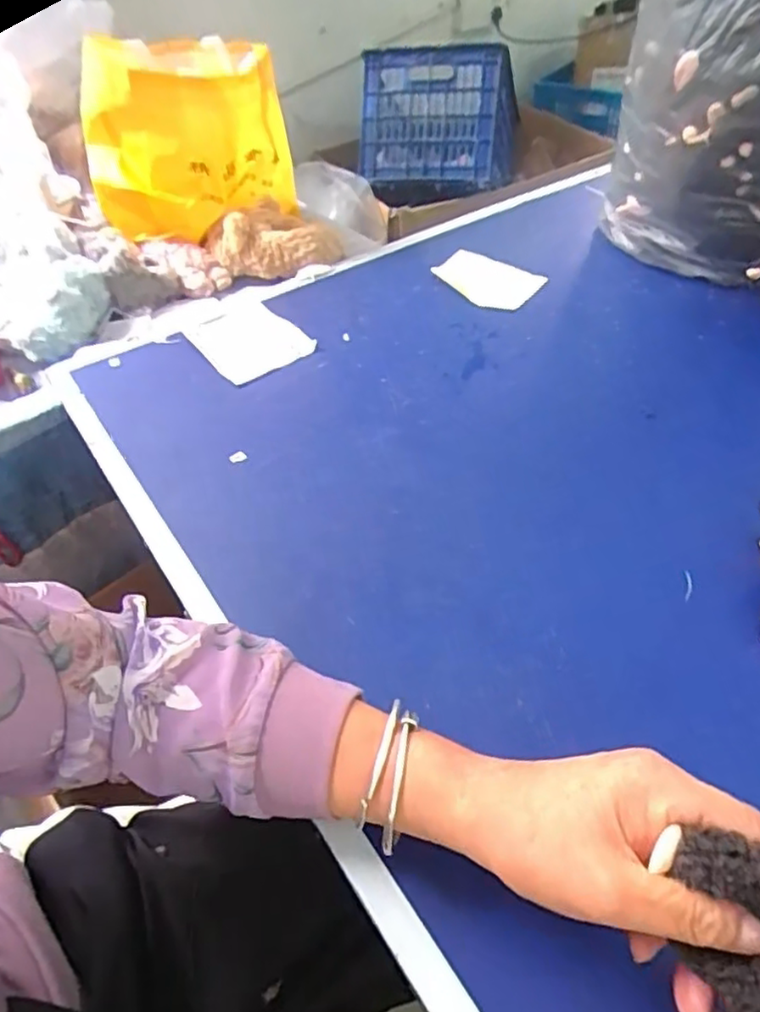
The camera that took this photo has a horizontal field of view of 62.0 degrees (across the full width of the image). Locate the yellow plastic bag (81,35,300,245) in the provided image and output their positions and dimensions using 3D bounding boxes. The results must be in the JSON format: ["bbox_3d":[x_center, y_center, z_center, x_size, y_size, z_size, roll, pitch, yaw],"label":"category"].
[{"bbox_3d":[-0.220,-0.427,0.746,0.214,0.184,0.192,21,54,21],"label":"yellow plastic bag"}]

